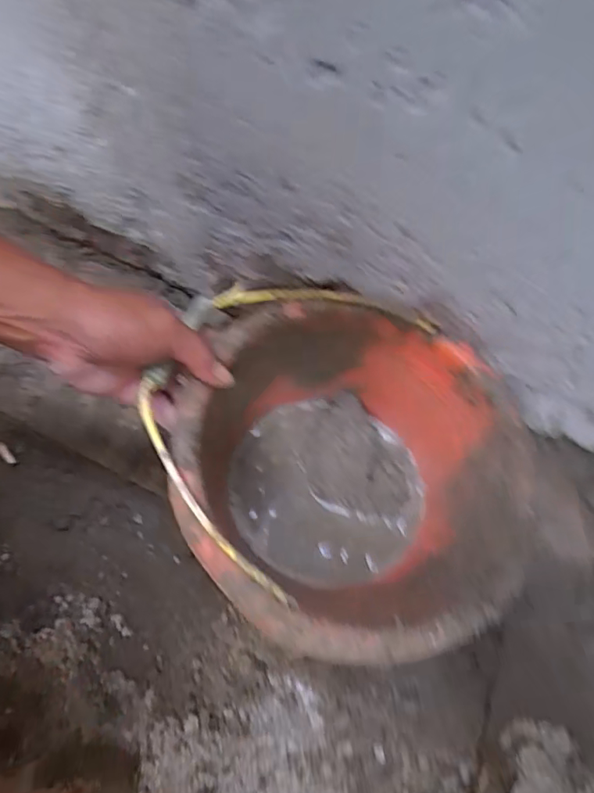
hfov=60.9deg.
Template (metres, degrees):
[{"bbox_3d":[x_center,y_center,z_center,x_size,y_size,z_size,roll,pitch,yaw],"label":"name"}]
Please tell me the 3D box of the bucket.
[{"bbox_3d":[0.046,0.077,0.445,0.279,0.202,0.268,1,62,-1],"label":"bucket"}]

